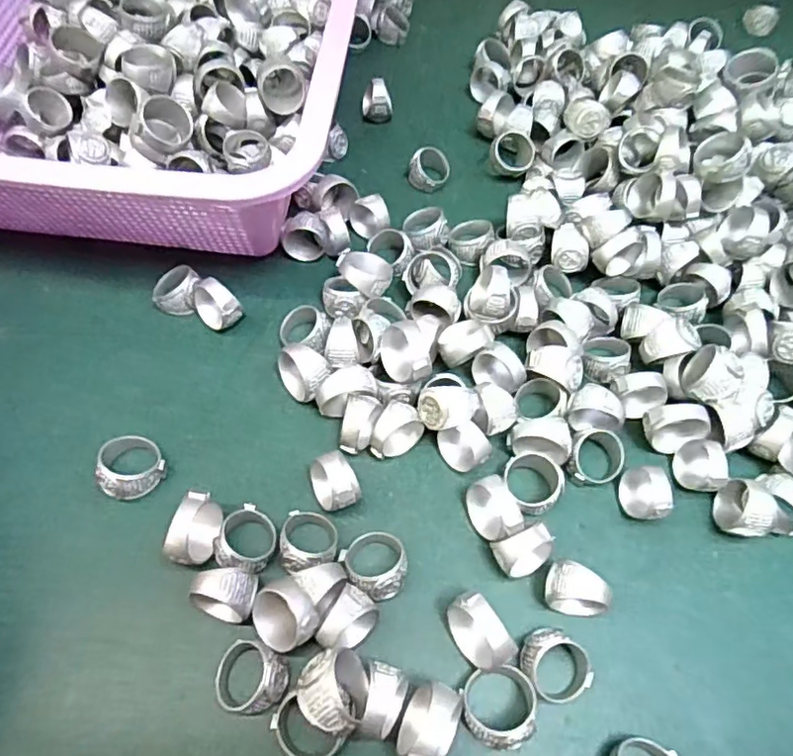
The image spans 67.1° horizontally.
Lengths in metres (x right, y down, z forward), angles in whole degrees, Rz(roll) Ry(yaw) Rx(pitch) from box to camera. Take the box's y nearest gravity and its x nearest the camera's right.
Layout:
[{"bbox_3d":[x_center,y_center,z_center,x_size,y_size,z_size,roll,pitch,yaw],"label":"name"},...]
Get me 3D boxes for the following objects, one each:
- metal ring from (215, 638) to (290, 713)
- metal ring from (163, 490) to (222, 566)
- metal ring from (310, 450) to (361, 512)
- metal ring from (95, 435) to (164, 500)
[{"bbox_3d":[-0.054,0.111,0.221,0.025,0.018,0.023,1,60,-2],"label":"metal ring"},{"bbox_3d":[-0.081,0.063,0.244,0.014,0.026,0.027,16,61,6],"label":"metal ring"},{"bbox_3d":[-0.027,0.046,0.258,0.018,0.023,0.024,-17,63,-12],"label":"metal ring"},{"bbox_3d":[-0.116,0.039,0.261,0.026,0.017,0.026,1,60,-2],"label":"metal ring"}]

